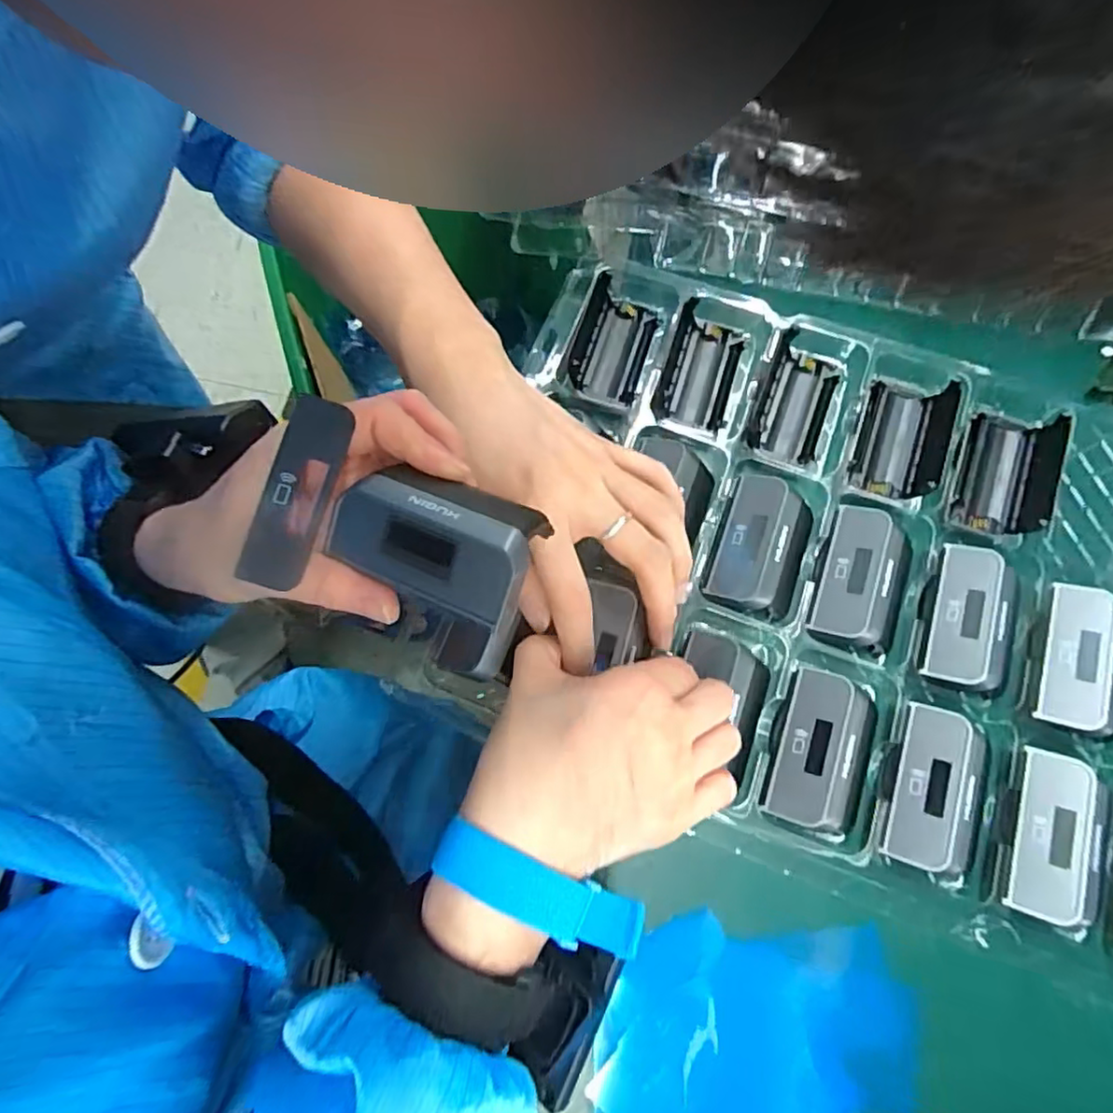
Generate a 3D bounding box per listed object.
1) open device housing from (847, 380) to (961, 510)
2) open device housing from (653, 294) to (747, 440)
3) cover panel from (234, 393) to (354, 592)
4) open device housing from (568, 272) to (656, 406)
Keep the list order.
[{"bbox_3d":[0.198,-0.068,0.354,0.047,0.024,0.073,23,73,5],"label":"open device housing"},{"bbox_3d":[0.086,-0.109,0.372,0.043,0.024,0.075,17,73,3],"label":"open device housing"},{"bbox_3d":[-0.093,-0.024,0.226,0.021,0.005,0.068,14,83,2],"label":"cover panel"},{"bbox_3d":[0.034,-0.128,0.376,0.043,0.024,0.067,17,73,3],"label":"open device housing"}]

